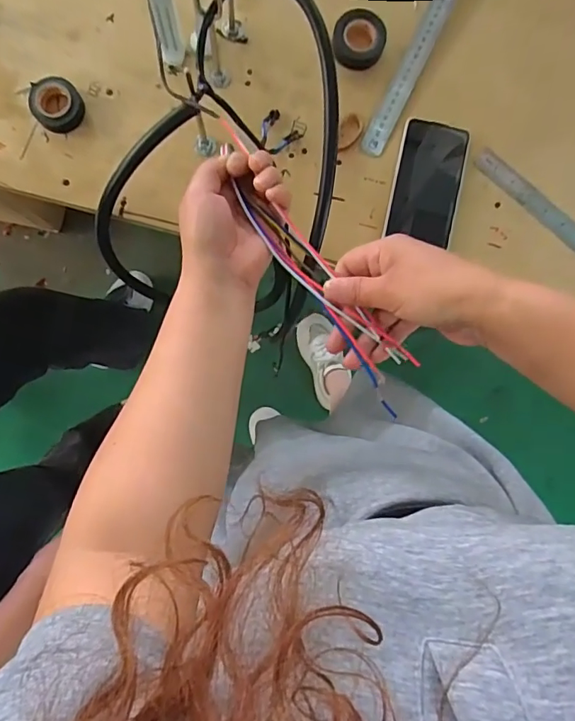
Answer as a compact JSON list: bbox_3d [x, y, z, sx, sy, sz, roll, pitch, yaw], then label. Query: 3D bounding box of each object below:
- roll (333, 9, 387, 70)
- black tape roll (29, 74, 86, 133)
[{"bbox_3d":[0.081,-0.363,0.545,0.057,0.016,0.061,0,89,-3],"label":"roll"},{"bbox_3d":[-0.250,-0.279,0.532,0.051,0.021,0.055,0,89,-3],"label":"black tape roll"}]

